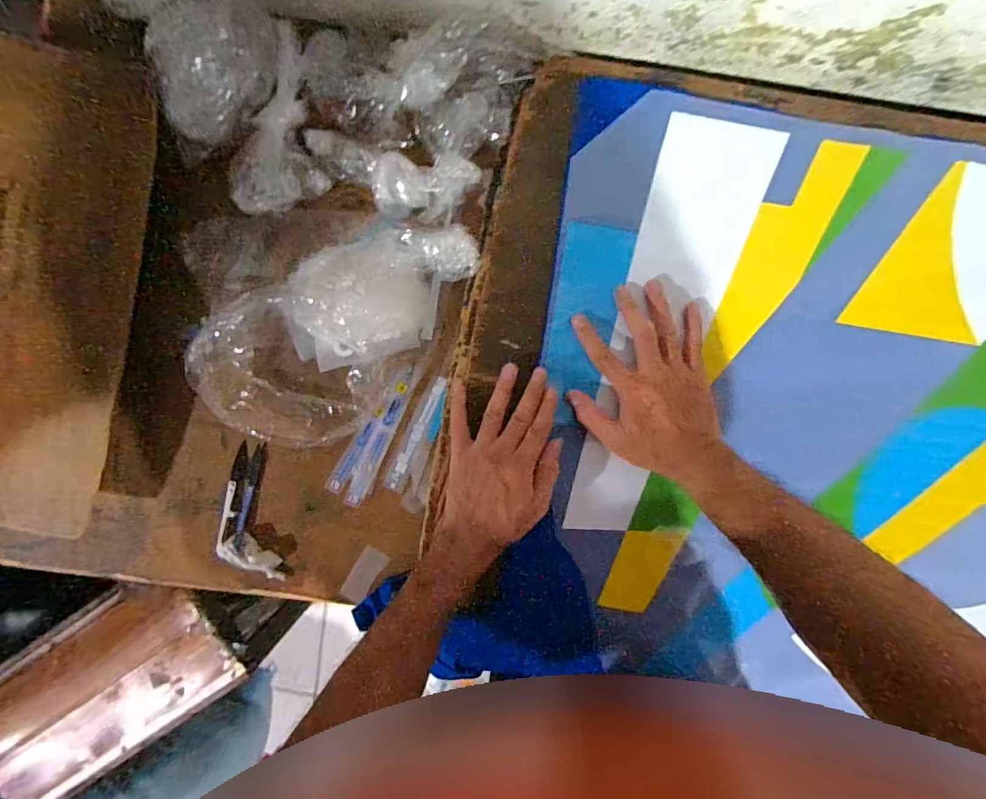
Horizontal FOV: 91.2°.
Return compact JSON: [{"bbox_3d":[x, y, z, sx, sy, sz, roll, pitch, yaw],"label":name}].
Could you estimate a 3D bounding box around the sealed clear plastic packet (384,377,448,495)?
[{"bbox_3d":[-0.082,0.038,0.522,0.022,0.004,0.131,25,88,-4],"label":"sealed clear plastic packet"}]

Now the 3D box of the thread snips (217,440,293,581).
[{"bbox_3d":[-0.260,0.124,0.512,0.062,0.022,0.144,-10,92,3],"label":"thread snips"}]

